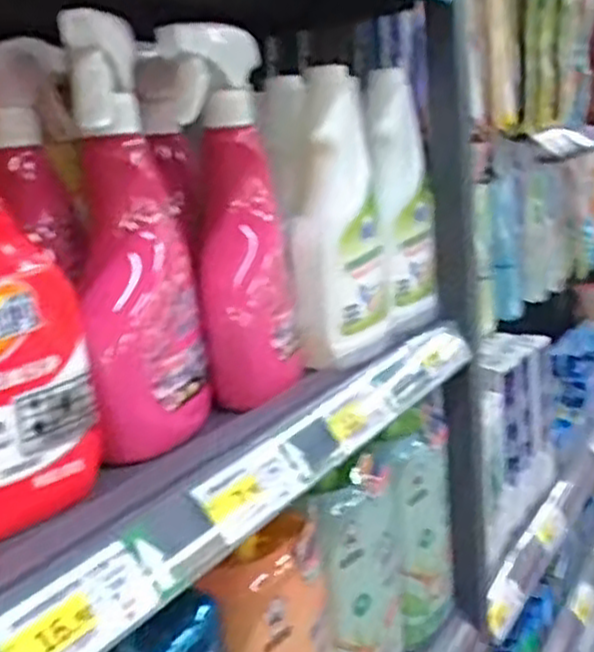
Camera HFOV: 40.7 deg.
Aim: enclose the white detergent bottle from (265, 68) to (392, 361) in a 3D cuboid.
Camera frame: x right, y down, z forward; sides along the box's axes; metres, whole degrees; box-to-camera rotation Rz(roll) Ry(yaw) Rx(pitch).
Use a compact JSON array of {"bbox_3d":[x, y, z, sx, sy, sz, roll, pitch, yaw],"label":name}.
[{"bbox_3d":[0.018,-0.084,0.615,0.070,0.202,0.107,5,17,37],"label":"white detergent bottle"}]

